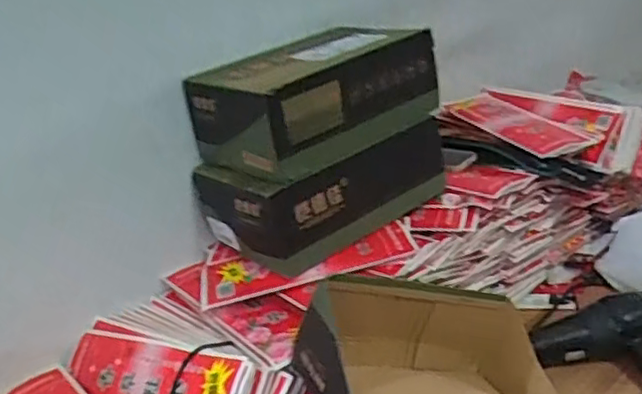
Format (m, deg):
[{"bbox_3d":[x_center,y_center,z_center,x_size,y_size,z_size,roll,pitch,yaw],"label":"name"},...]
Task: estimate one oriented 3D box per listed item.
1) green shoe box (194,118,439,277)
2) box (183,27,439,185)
[{"bbox_3d":[0.008,-0.026,0.984,0.338,0.127,0.200,-23,29,-31],"label":"green shoe box"},{"bbox_3d":[-0.007,-0.151,0.954,0.310,0.124,0.213,-26,30,-35],"label":"box"}]

